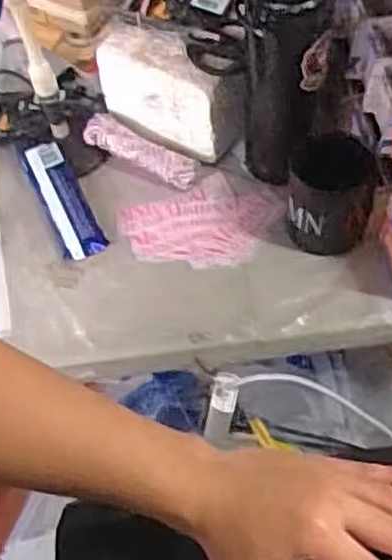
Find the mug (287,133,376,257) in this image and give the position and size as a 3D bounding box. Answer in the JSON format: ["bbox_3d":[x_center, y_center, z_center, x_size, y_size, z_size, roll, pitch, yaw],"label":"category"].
[{"bbox_3d":[0.135,-0.091,0.794,0.084,0.092,0.099,5,57,7],"label":"mug"}]

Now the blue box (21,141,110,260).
[{"bbox_3d":[-0.142,-0.089,0.850,0.046,0.025,0.150,-21,58,-10],"label":"blue box"}]

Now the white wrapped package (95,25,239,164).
[{"bbox_3d":[-0.031,-0.202,0.855,0.169,0.105,0.060,32,64,22],"label":"white wrapped package"}]

